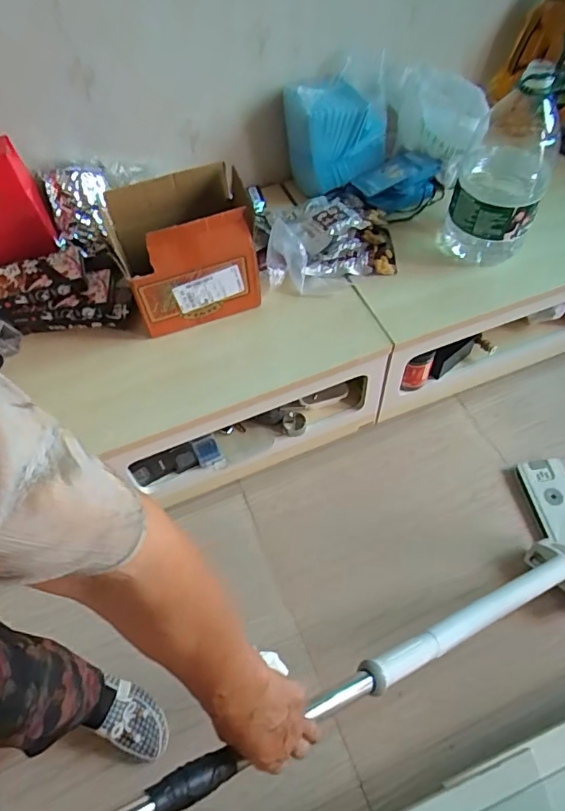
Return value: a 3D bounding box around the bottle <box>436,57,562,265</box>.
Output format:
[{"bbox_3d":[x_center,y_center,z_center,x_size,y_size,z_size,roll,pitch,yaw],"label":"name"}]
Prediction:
[{"bbox_3d":[0.445,-0.471,1.045,0.181,0.353,0.171,19,59,16],"label":"bottle"}]

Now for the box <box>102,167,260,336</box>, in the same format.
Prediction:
[{"bbox_3d":[-0.188,-0.287,0.993,0.244,0.249,0.181,-20,57,-10],"label":"box"}]

